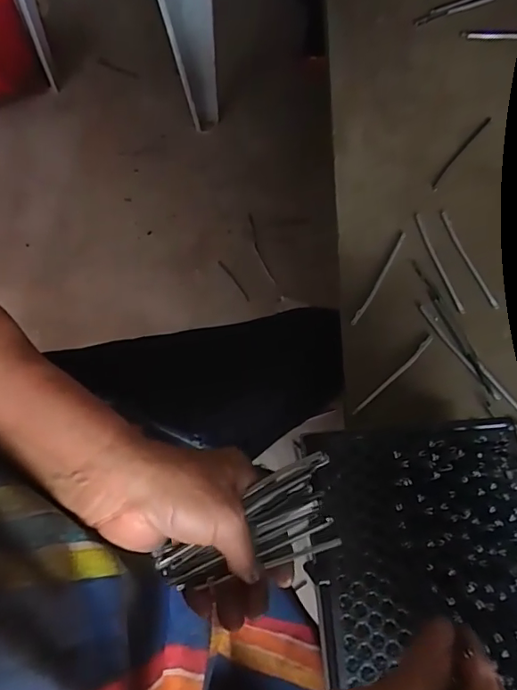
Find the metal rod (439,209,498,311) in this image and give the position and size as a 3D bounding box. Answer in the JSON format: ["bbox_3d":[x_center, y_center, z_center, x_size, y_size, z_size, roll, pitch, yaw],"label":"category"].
[{"bbox_3d":[0.202,-0.083,0.492,0.009,0.009,0.110,-20,76,-5],"label":"metal rod"}]

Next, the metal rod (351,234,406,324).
[{"bbox_3d":[0.116,-0.064,0.484,0.007,0.004,0.104,30,78,8],"label":"metal rod"}]

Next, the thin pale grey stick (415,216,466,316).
[{"bbox_3d":[0.173,-0.080,0.488,0.007,0.004,0.106,-19,76,-4],"label":"thin pale grey stick"}]

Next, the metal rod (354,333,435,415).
[{"bbox_3d":[0.123,0.027,0.461,0.102,0.004,0.007,-42,79,-10],"label":"metal rod"}]

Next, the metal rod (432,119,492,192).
[{"bbox_3d":[0.210,-0.198,0.529,0.007,0.007,0.110,37,79,10],"label":"metal rod"}]

